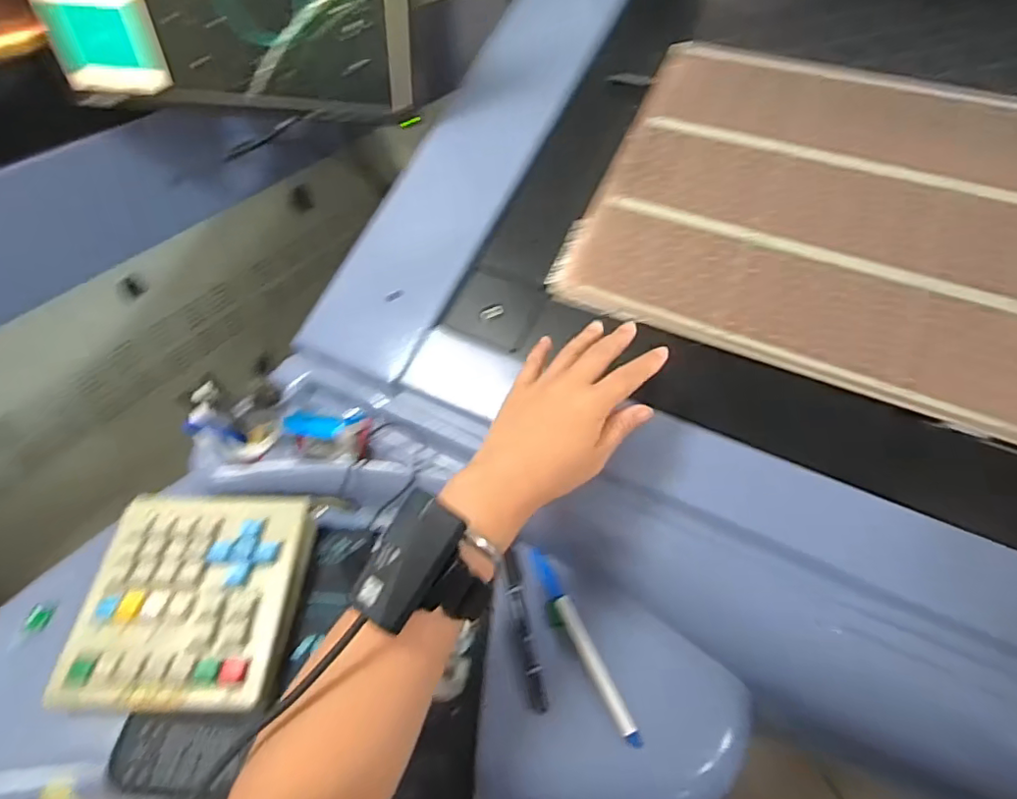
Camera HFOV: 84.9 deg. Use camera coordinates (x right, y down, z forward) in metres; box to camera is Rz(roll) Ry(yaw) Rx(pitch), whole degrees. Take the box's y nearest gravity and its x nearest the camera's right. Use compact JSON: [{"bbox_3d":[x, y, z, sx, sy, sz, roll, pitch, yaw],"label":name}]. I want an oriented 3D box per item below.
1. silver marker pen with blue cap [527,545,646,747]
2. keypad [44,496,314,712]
[{"bbox_3d":[0.058,0.188,0.437,0.014,0.013,0.157,-20,52,-18],"label":"silver marker pen with blue cap"},{"bbox_3d":[-0.251,0.155,0.446,0.159,0.030,0.165,0,49,-1],"label":"keypad"}]

